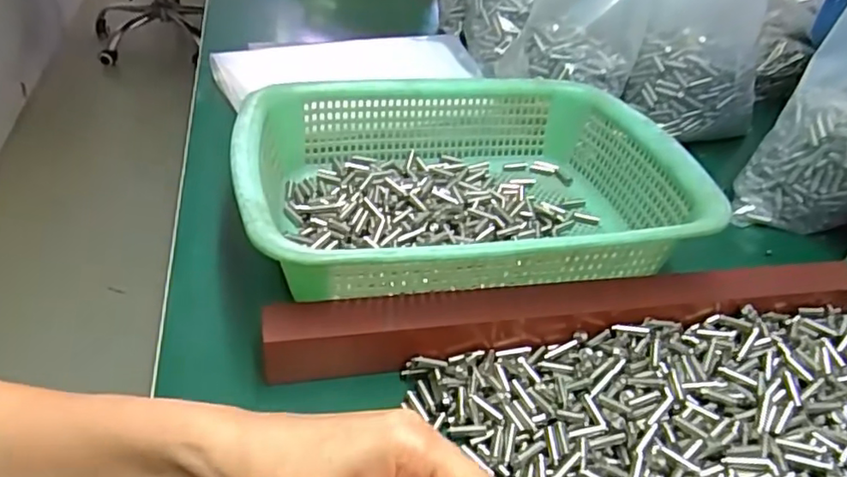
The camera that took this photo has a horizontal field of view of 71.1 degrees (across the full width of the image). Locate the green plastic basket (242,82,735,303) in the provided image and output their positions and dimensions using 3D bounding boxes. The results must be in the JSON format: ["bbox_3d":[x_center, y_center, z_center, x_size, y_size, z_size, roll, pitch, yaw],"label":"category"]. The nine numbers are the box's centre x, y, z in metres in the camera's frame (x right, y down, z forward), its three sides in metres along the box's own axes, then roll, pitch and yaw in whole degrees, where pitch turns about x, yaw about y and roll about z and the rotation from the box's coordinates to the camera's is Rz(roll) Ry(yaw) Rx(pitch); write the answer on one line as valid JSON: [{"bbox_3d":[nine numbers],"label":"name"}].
[{"bbox_3d":[0.028,-0.040,0.422,0.300,0.071,0.221,-5,41,-14],"label":"green plastic basket"}]

